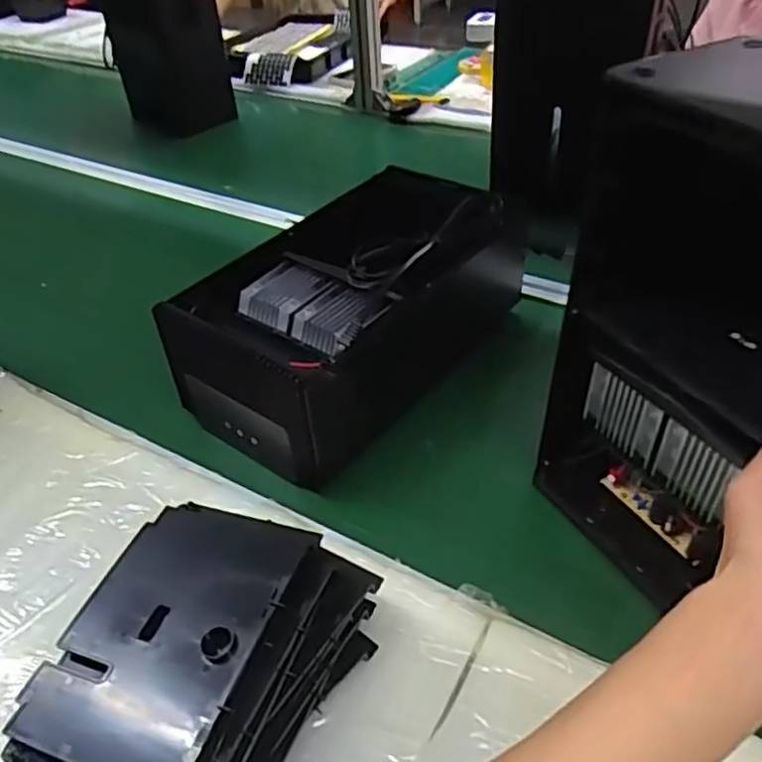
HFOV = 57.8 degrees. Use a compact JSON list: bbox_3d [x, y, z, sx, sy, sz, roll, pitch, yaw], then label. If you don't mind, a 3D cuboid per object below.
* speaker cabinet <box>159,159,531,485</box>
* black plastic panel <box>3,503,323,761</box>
[{"bbox_3d":[-0.031,-0.076,0.706,0.192,0.136,0.339,28,49,29],"label":"speaker cabinet"},{"bbox_3d":[-0.132,0.153,0.419,0.122,0.025,0.177,13,44,18],"label":"black plastic panel"}]

